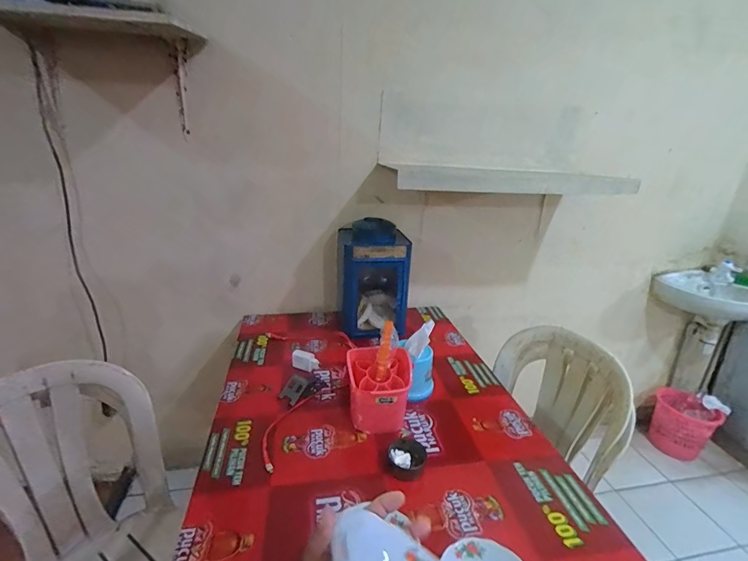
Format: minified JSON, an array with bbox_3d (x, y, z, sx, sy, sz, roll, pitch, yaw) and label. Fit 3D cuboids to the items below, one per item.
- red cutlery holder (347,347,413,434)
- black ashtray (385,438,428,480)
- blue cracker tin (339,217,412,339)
[{"bbox_3d":[0.011,0.279,0.955,0.154,0.192,0.141,3,23,1],"label":"red cutlery holder"},{"bbox_3d":[0.074,0.400,0.846,0.084,0.040,0.085,3,23,-1],"label":"black ashtray"},{"bbox_3d":[-0.004,-0.026,1.407,0.248,0.382,0.258,1,23,-4],"label":"blue cracker tin"}]

